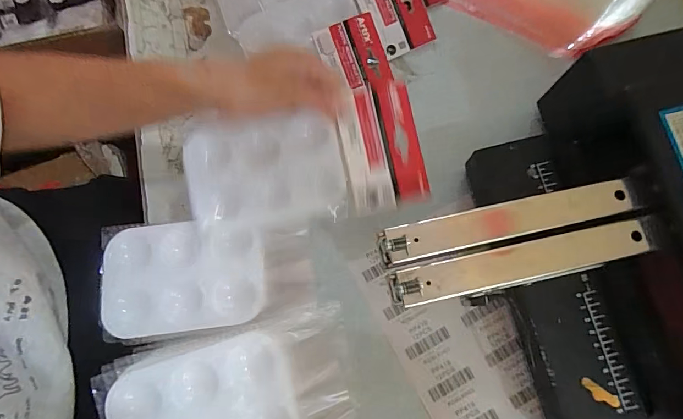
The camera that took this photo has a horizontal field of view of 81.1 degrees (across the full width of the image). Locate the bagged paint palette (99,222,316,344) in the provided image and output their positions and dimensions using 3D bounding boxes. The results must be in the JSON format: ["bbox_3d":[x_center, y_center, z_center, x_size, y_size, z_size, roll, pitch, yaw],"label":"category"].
[{"bbox_3d":[-0.107,0.049,0.318,0.164,0.011,0.087,-8,78,0],"label":"bagged paint palette"}]

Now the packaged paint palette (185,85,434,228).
[{"bbox_3d":[-0.028,-0.039,0.331,0.190,0.013,0.098,-12,92,-8],"label":"packaged paint palette"}]

